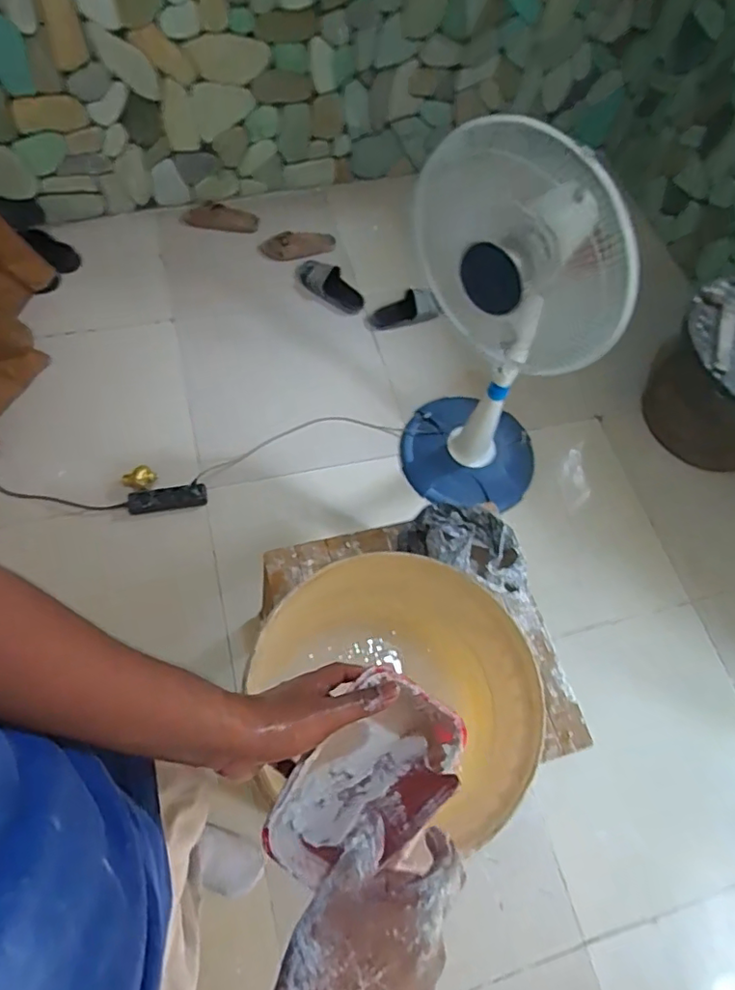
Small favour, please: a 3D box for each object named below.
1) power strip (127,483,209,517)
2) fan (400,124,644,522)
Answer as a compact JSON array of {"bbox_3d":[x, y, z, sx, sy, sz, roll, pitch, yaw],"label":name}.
[{"bbox_3d":[-0.530,0.010,1.517,0.205,0.031,0.058,-6,66,-10],"label":"power strip"},{"bbox_3d":[0.272,-0.337,1.292,0.435,0.945,0.346,25,64,5],"label":"fan"}]

